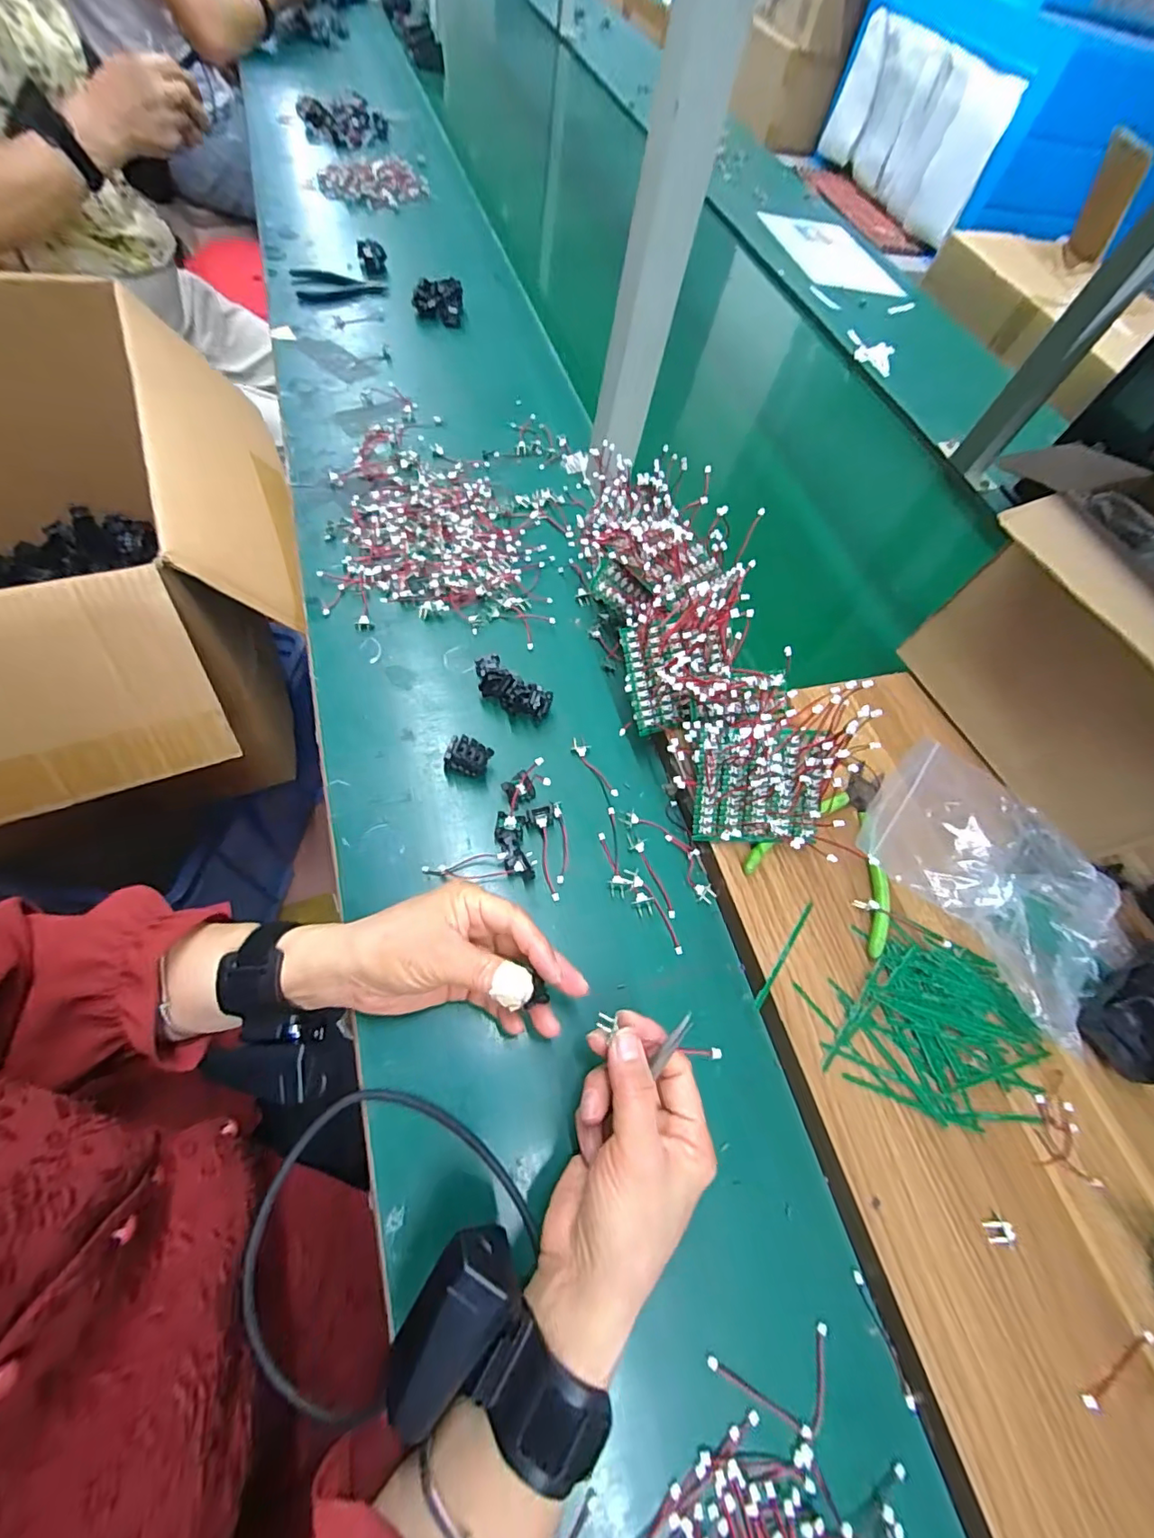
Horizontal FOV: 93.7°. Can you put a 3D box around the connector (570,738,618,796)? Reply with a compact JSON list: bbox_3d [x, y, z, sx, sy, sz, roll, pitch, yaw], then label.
[{"bbox_3d":[0.016,-0.003,0.433,0.014,0.004,0.060,-34,72,-24],"label":"connector"}]

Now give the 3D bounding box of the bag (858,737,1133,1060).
[{"bbox_3d":[0.310,0.072,0.386,0.161,0.049,0.196,-34,72,-24],"label":"bag"}]

